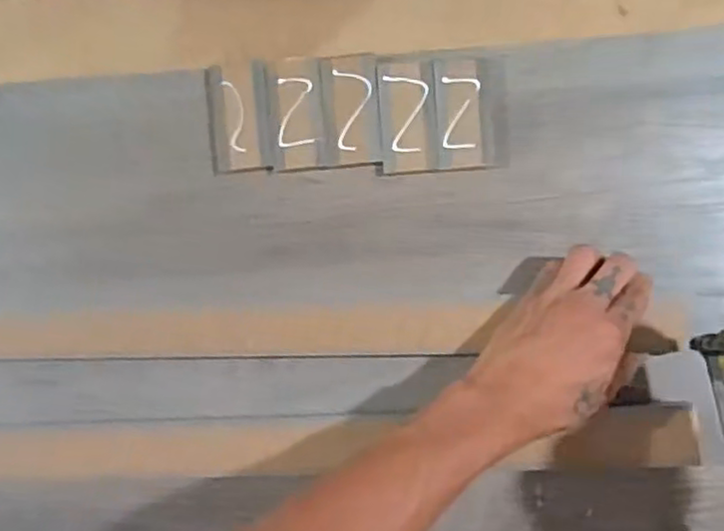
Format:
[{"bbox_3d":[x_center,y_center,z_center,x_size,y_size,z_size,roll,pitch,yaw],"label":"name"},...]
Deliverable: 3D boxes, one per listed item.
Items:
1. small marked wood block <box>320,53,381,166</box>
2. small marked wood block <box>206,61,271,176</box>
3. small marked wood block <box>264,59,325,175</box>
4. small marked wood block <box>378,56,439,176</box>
[{"bbox_3d":[-0.009,-0.111,0.485,0.042,0.004,0.078,-2,89,4],"label":"small marked wood block"},{"bbox_3d":[-0.089,-0.108,0.491,0.044,0.004,0.081,-6,88,4],"label":"small marked wood block"},{"bbox_3d":[-0.047,-0.110,0.490,0.040,0.007,0.081,-4,88,4],"label":"small marked wood block"},{"bbox_3d":[0.033,-0.107,0.482,0.040,0.006,0.083,-3,89,4],"label":"small marked wood block"}]

